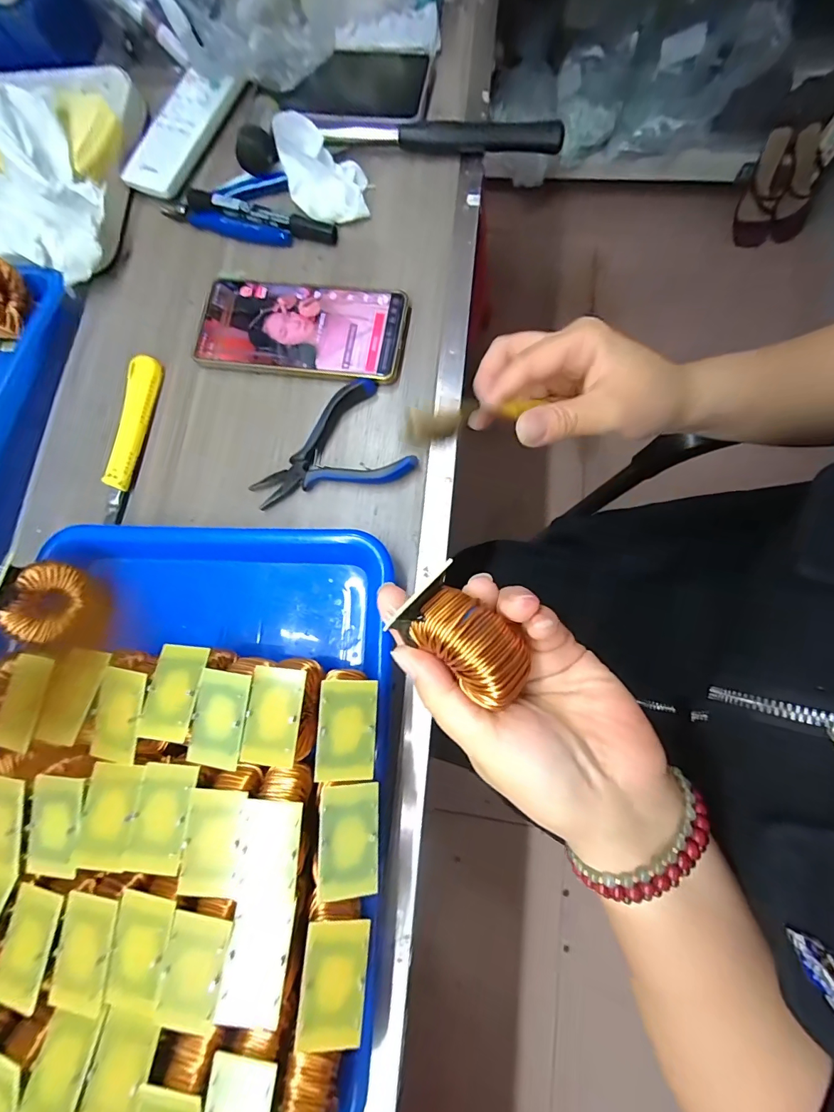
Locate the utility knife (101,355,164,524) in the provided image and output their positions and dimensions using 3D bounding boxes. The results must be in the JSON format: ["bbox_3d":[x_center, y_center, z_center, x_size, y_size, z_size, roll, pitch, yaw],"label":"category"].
[{"bbox_3d":[-0.221,-0.092,0.328,0.023,0.010,0.134,3,79,5],"label":"utility knife"}]

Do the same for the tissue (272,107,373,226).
[{"bbox_3d":[-0.076,-0.313,0.343,0.064,0.043,0.066,-14,80,2],"label":"tissue"}]

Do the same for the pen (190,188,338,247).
[{"bbox_3d":[-0.132,-0.287,0.353,0.133,0.011,0.015,16,80,8],"label":"pen"}]

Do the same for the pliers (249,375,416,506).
[{"bbox_3d":[-0.068,-0.073,0.309,0.114,0.015,0.081,-28,78,-2],"label":"pliers"}]

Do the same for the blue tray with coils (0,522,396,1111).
[{"bbox_3d":[-0.143,0.138,0.253,0.254,0.075,0.321,1,78,5],"label":"blue tray with coils"}]

